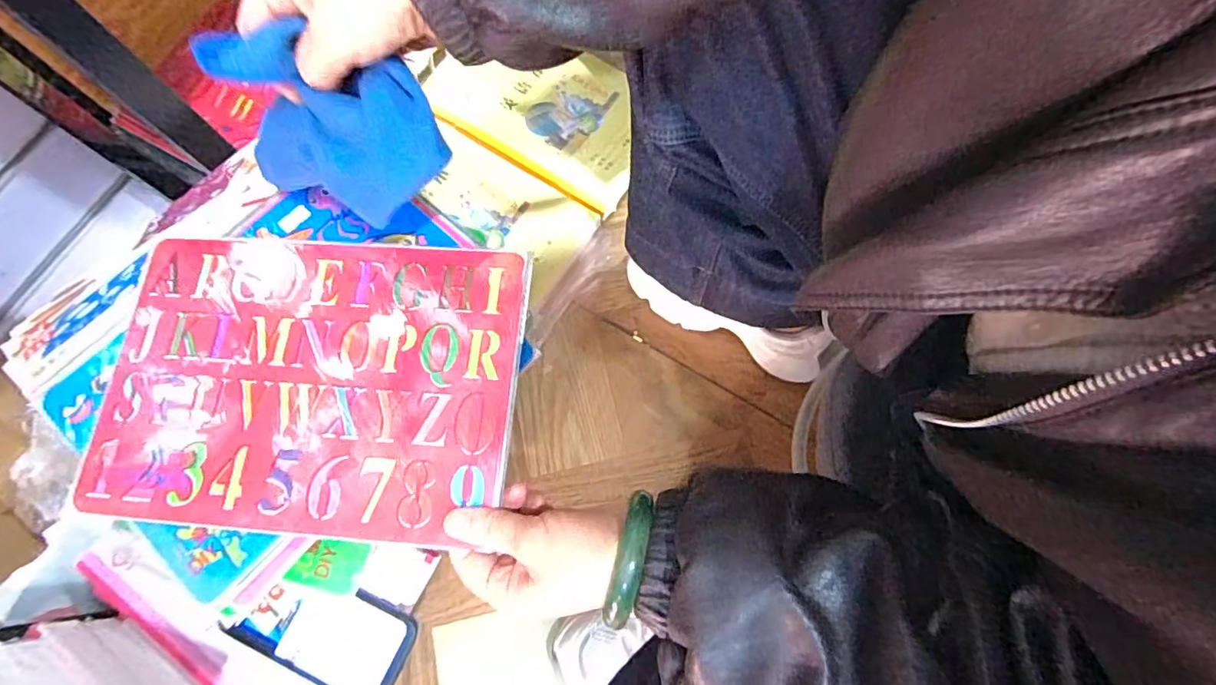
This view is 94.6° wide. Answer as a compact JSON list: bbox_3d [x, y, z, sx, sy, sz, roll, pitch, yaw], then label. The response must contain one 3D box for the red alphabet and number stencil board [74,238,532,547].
[{"bbox_3d":[-0.191,0.022,0.359,0.261,0.010,0.186,4,73,4],"label":"red alphabet and number stencil board"}]

